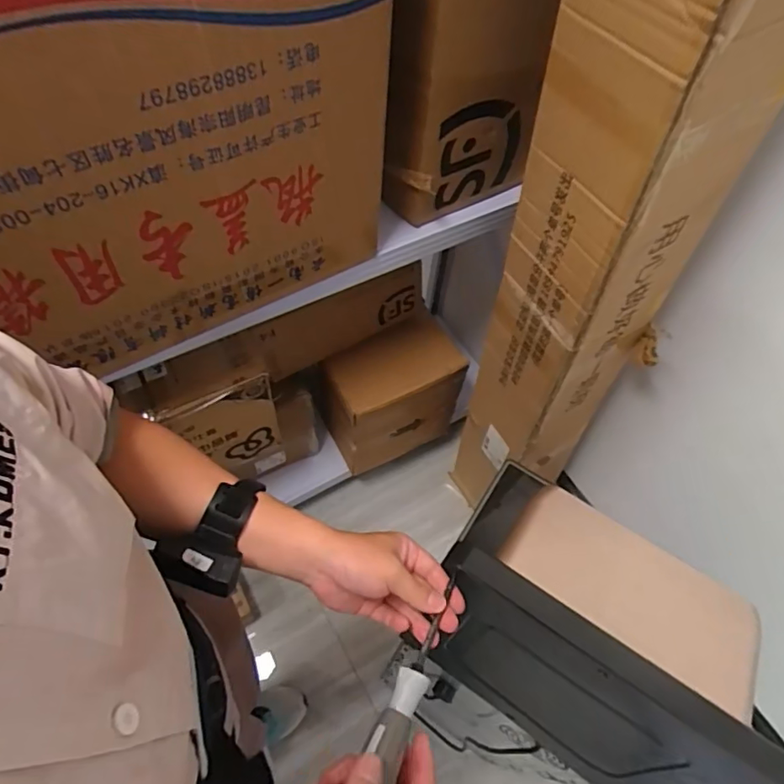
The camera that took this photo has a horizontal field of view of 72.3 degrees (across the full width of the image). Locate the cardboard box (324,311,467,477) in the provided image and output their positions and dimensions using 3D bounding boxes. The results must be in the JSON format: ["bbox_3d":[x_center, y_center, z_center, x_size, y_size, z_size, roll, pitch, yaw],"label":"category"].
[{"bbox_3d":[-0.008,0.019,1.378,0.324,0.331,0.176,-23,62,-17],"label":"cardboard box"}]

